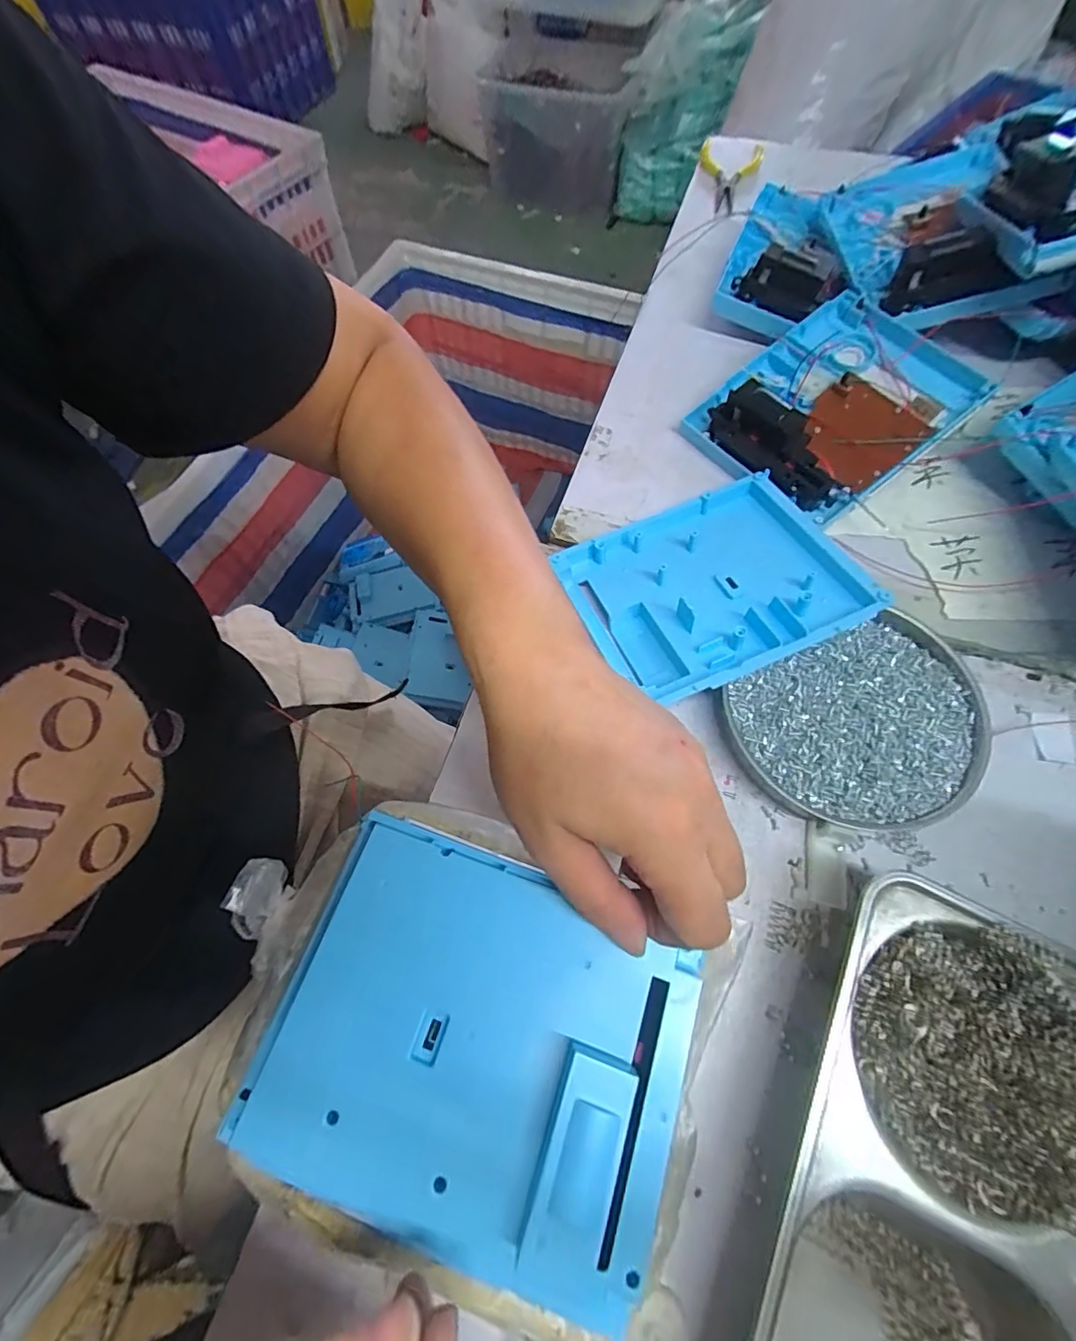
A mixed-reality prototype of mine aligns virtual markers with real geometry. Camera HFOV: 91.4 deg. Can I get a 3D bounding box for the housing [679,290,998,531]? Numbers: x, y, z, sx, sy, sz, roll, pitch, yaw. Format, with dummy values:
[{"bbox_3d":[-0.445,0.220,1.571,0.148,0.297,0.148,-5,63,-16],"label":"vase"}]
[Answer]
[{"bbox_3d":[0.208,-0.191,0.371,0.167,0.032,0.134,-34,68,-12],"label":"housing"}]

